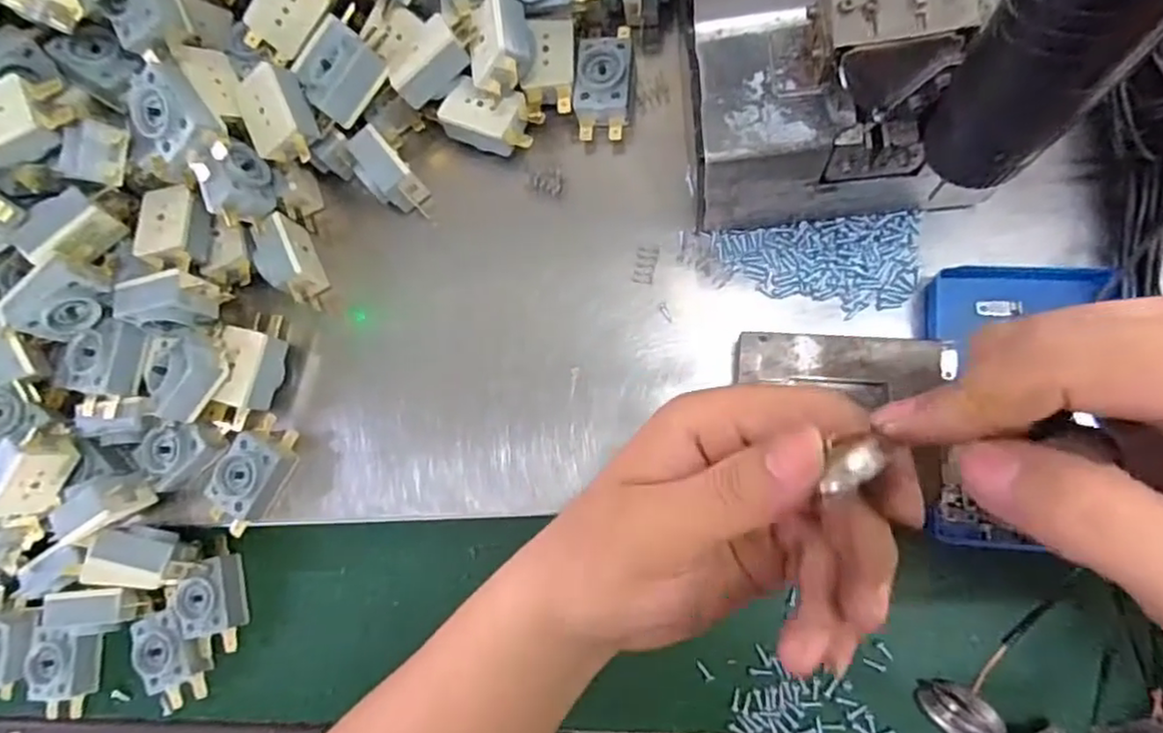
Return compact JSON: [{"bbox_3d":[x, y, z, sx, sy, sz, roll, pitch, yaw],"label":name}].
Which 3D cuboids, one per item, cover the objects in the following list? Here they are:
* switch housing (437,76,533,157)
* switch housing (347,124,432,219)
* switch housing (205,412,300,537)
[{"bbox_3d":[-0.046,-0.123,0.321,0.044,0.019,0.028,14,85,12],"label":"switch housing"},{"bbox_3d":[-0.098,-0.097,0.329,0.022,0.025,0.044,-40,78,3],"label":"switch housing"},{"bbox_3d":[-0.162,0.054,0.320,0.027,0.022,0.056,30,89,13],"label":"switch housing"}]

